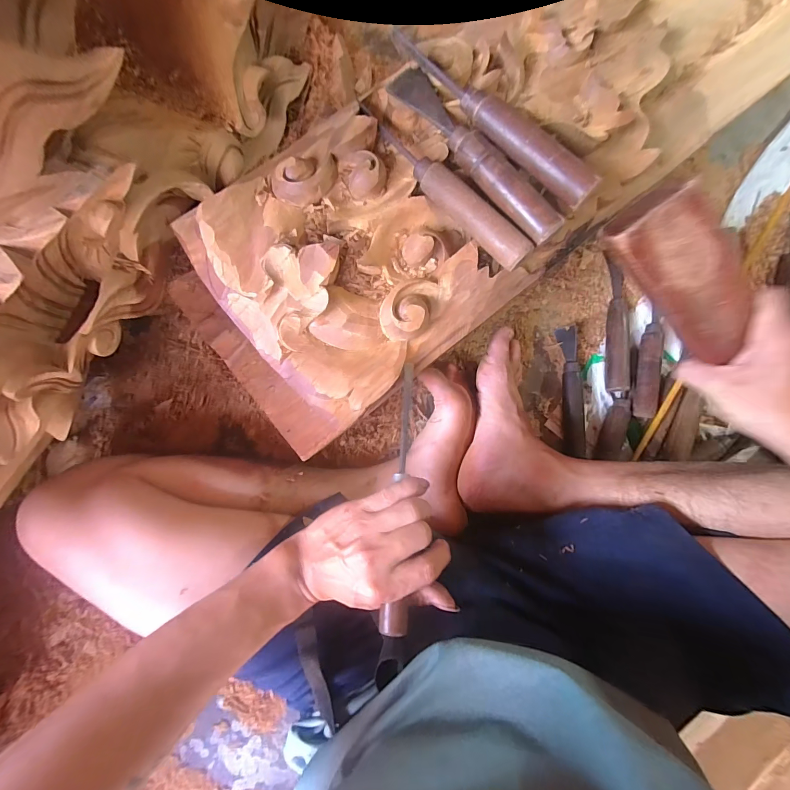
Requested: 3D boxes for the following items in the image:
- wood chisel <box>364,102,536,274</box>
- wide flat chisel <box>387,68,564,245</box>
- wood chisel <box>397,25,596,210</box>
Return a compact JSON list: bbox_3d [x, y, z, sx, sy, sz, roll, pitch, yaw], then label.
[{"bbox_3d":[0.039,-0.181,0.317,0.191,0.034,0.031,45,85,0],"label":"wood chisel"},{"bbox_3d":[0.066,-0.206,0.318,0.029,0.040,0.193,-38,90,-5],"label":"wide flat chisel"},{"bbox_3d":[0.082,-0.239,0.320,0.214,0.049,0.023,45,85,0],"label":"wood chisel"}]

